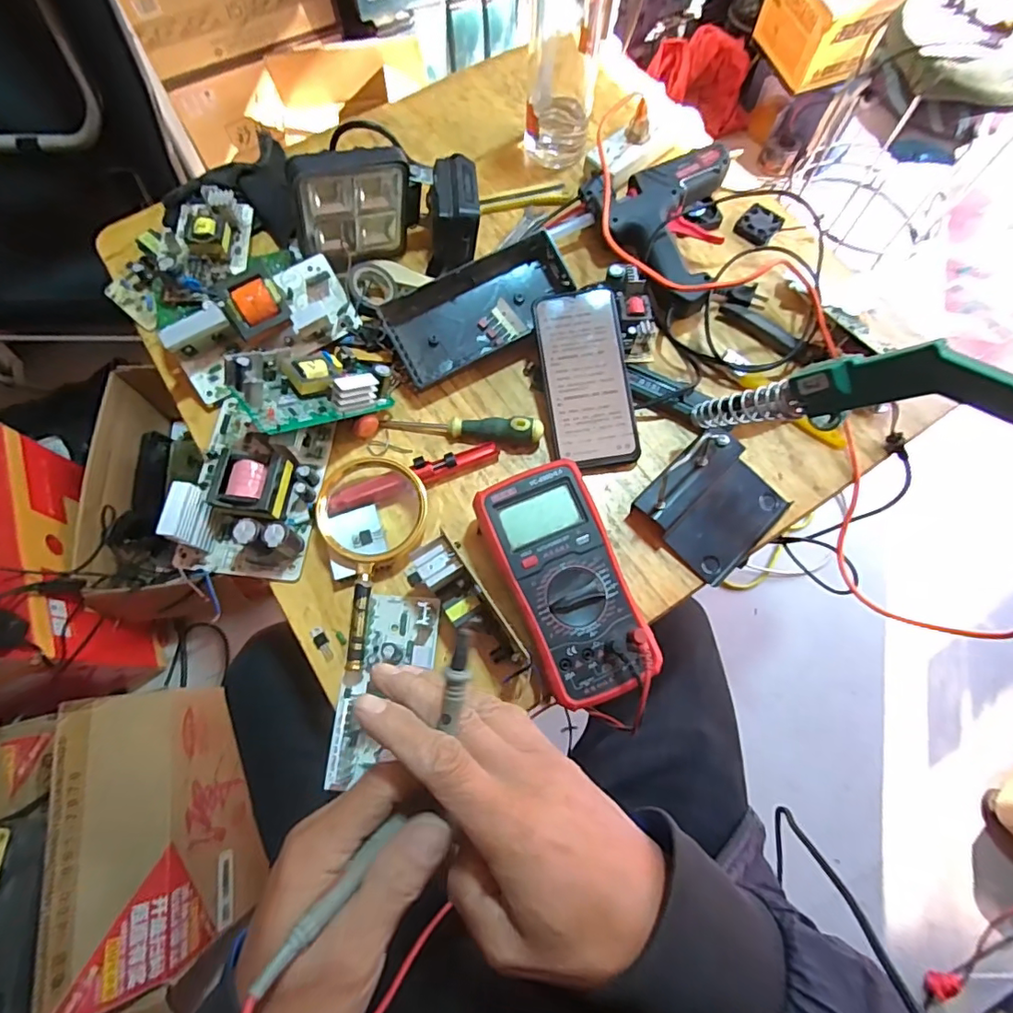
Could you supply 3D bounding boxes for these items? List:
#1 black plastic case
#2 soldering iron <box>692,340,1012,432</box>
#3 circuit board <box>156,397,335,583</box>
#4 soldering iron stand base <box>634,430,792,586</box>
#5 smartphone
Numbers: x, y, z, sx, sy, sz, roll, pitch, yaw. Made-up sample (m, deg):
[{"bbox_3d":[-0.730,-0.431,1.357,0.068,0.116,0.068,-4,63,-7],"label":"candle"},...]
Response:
[{"bbox_3d":[-0.026,-0.190,0.515,0.182,0.047,0.083,-29,73,-10],"label":"black plastic case"},{"bbox_3d":[0.219,-0.072,0.348,0.047,0.226,0.024,45,71,-29],"label":"soldering iron"},{"bbox_3d":[-0.219,-0.020,0.454,0.104,0.057,0.152,6,71,2],"label":"circuit board"},{"bbox_3d":[0.183,-0.004,0.461,0.098,0.032,0.111,43,76,13],"label":"soldering iron stand base"},{"bbox_3d":[0.074,-0.119,0.490,0.081,0.013,0.167,-8,84,-3],"label":"smartphone"}]

